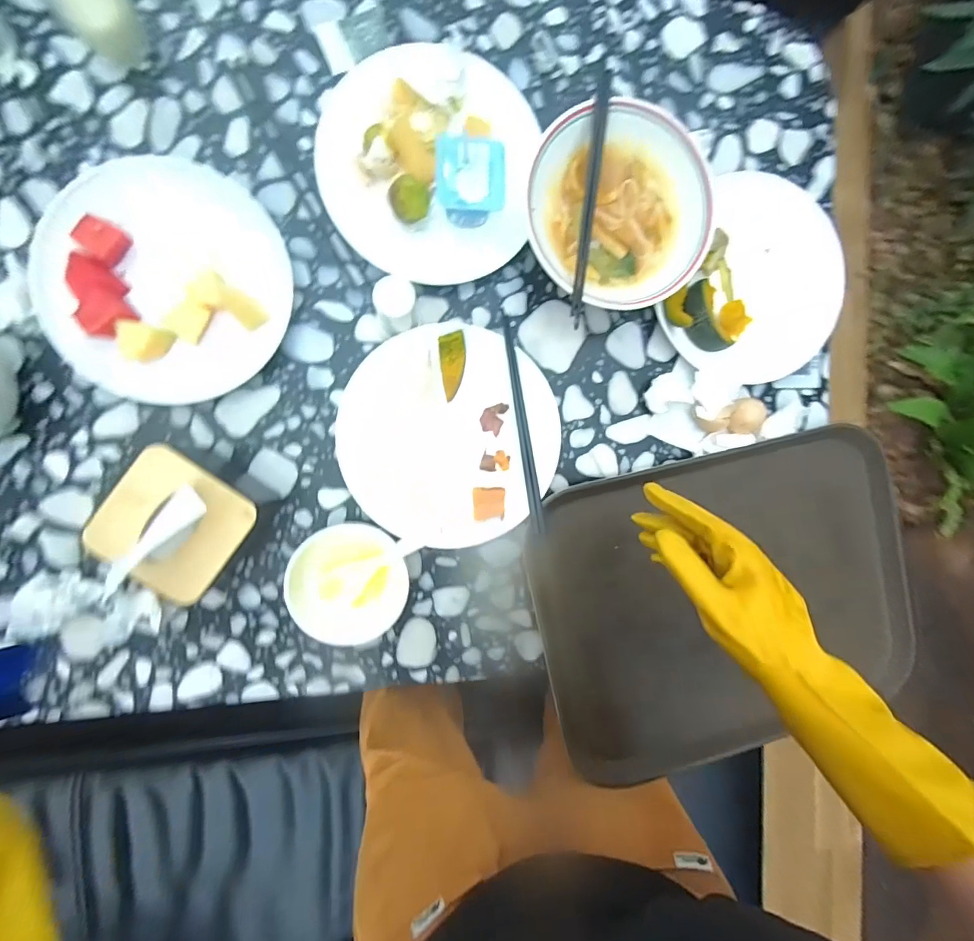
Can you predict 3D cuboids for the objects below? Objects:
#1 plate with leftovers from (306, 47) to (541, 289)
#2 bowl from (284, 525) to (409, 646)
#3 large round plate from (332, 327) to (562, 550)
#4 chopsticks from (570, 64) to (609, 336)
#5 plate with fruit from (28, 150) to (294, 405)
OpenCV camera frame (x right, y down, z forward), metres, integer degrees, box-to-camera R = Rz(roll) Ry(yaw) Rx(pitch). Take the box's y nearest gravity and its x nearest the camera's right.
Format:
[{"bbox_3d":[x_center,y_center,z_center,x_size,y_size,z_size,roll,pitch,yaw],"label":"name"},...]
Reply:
[{"bbox_3d":[-0.057,-0.309,0.450,0.201,0.075,0.203,-1,94,-8],"label":"plate with leftovers"},{"bbox_3d":[-0.140,0.118,0.479,0.111,0.047,0.125,5,93,-8],"label":"bowl"},{"bbox_3d":[-0.037,-0.036,0.492,0.219,0.032,0.219,-1,94,-8],"label":"large round plate"},{"bbox_3d":[0.096,-0.252,0.440,0.013,0.015,0.222,6,91,-7],"label":"chopsticks"},{"bbox_3d":[-0.307,-0.188,0.441,0.212,0.038,0.233,-1,94,-8],"label":"plate with fruit"}]

